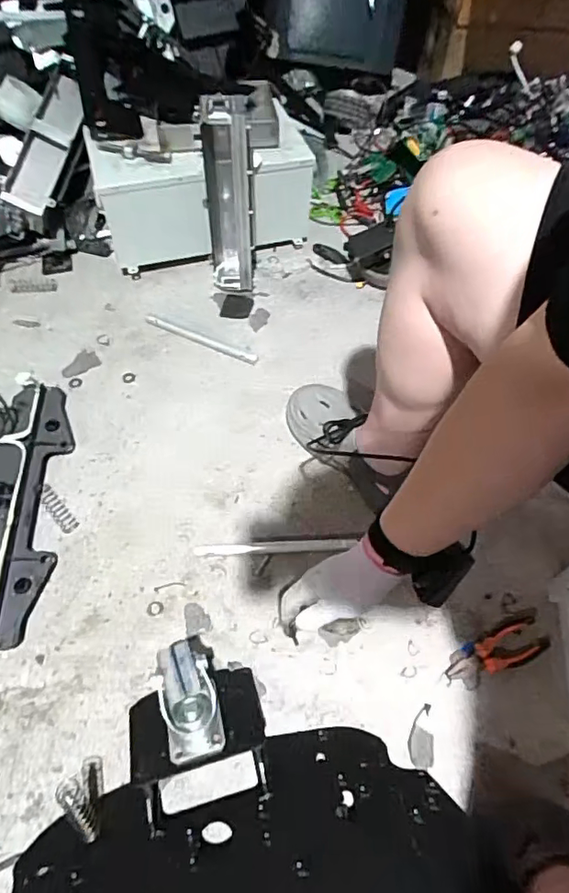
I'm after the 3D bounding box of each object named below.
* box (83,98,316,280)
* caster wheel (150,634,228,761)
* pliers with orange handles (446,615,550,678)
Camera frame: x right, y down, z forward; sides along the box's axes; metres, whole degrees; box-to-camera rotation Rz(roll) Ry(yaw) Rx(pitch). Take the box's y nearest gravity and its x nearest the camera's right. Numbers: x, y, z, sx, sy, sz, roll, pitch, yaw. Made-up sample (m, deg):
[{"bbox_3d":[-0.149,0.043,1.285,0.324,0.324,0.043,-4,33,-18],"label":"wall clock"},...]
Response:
[{"bbox_3d":[-0.158,-0.524,1.146,0.446,0.236,0.181,-19,58,-14],"label":"box"},{"bbox_3d":[-0.116,0.302,0.640,0.068,0.058,0.125,-9,60,-9],"label":"caster wheel"},{"bbox_3d":[0.305,0.294,0.765,0.155,0.027,0.056,-19,62,-15],"label":"pliers with orange handles"}]

